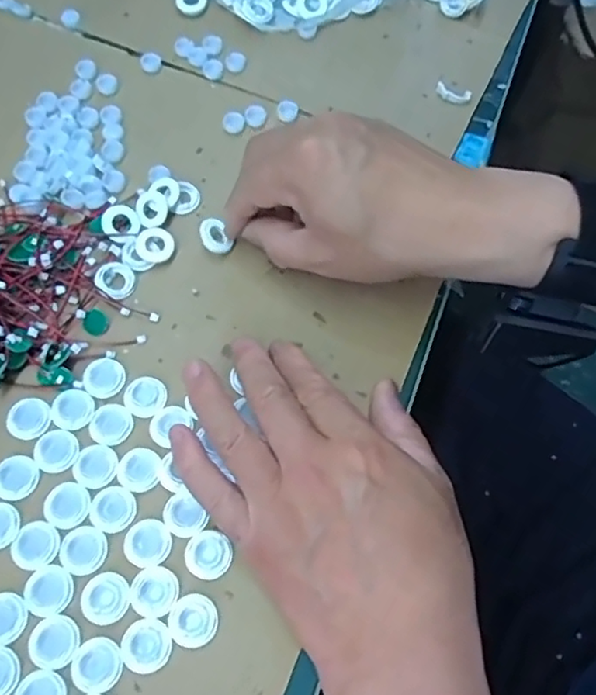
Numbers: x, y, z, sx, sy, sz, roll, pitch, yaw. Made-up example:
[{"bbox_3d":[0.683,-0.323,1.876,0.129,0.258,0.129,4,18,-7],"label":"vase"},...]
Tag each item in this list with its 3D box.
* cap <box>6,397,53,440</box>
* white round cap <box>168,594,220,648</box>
[{"bbox_3d":[-0.145,0.038,0.328,0.022,0.004,0.022,1,66,-3],"label":"cap"},{"bbox_3d":[-0.050,0.130,0.290,0.022,0.004,0.022,1,66,-3],"label":"white round cap"}]

